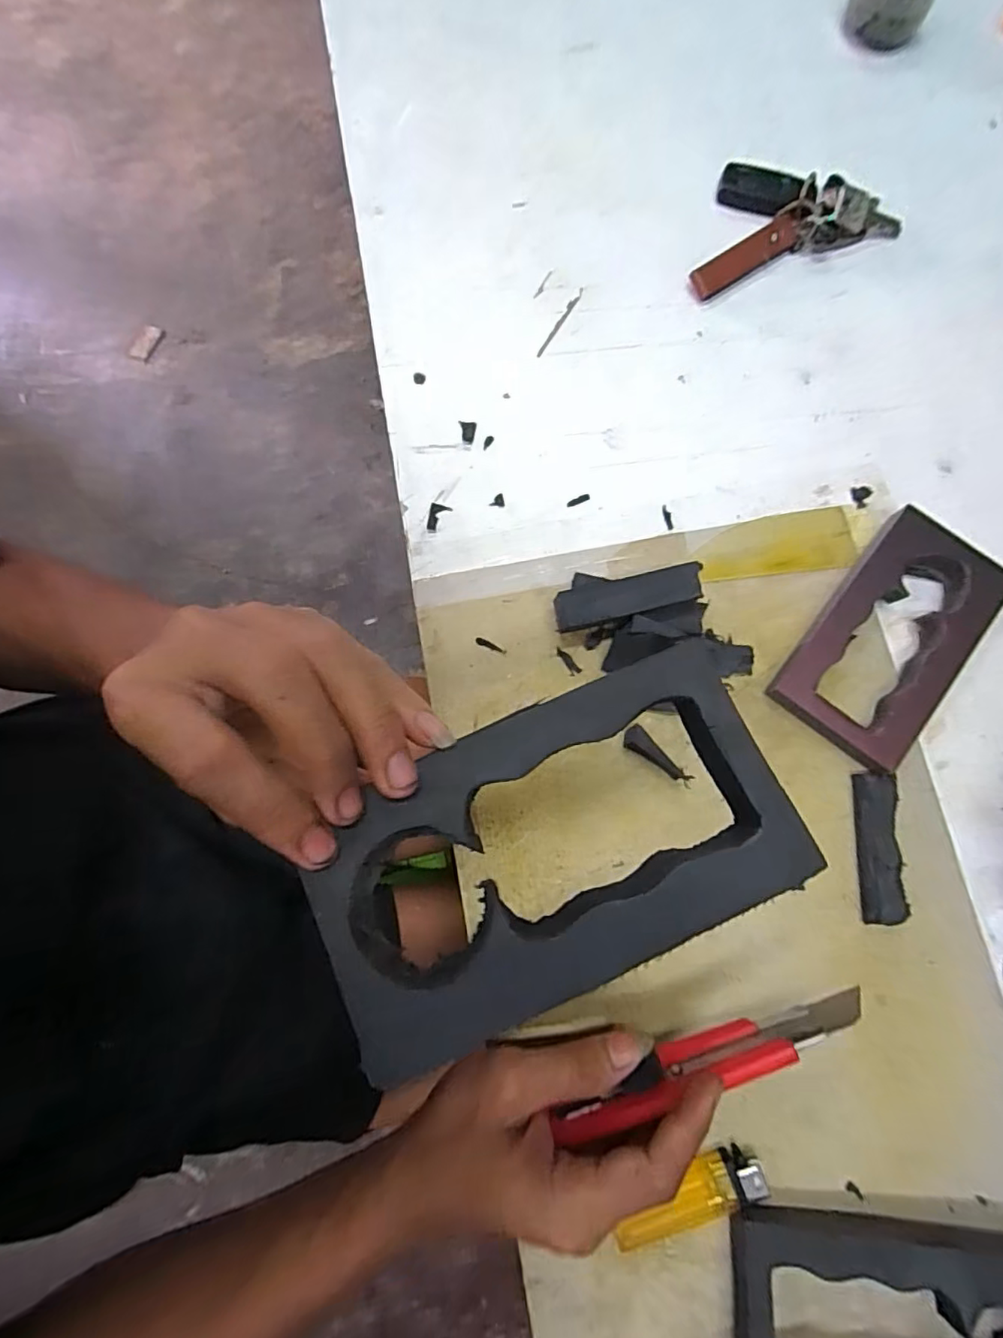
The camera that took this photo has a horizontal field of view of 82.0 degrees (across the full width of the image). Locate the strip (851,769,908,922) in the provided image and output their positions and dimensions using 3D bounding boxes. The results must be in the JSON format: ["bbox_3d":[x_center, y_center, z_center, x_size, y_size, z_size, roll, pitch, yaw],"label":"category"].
[{"bbox_3d":[0.212,0.101,0.324,0.023,0.010,0.081,0,80,0],"label":"strip"}]

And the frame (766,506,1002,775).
[{"bbox_3d":[0.228,-0.017,0.340,0.078,0.026,0.139,37,82,7],"label":"frame"}]

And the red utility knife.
[{"bbox_3d":[0.095,0.181,0.267,0.145,0.029,0.012,-24,80,1],"label":"red utility knife"}]

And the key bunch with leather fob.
[{"bbox_3d":[0.194,-0.321,0.403,0.148,0.019,0.082,-21,80,-3],"label":"key bunch with leather fob"}]

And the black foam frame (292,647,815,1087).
[{"bbox_3d":[0.016,0.052,0.174,0.142,0.017,0.079,-22,80,-4],"label":"black foam frame"}]

